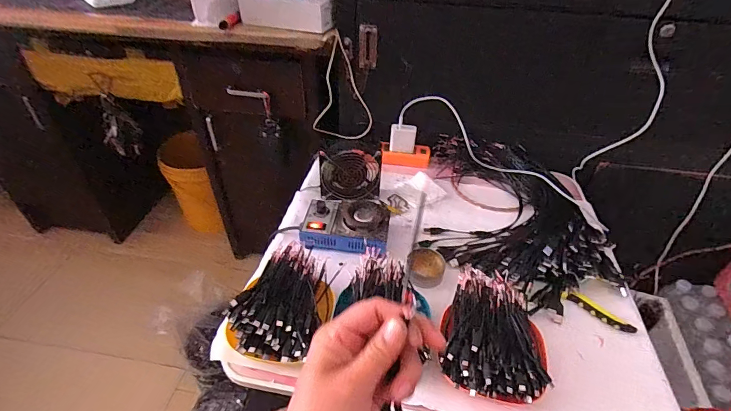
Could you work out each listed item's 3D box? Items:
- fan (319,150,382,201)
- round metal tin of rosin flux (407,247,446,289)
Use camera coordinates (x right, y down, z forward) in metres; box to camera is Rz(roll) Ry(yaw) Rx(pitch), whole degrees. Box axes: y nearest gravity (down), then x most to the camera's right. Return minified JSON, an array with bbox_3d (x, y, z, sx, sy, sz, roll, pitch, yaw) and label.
[{"bbox_3d":[-0.029,-0.060,0.749,0.118,0.102,0.035,-6,42,-9],"label":"fan"},{"bbox_3d":[0.101,0.103,0.627,0.060,0.015,0.074,5,42,3],"label":"round metal tin of rosin flux"}]

